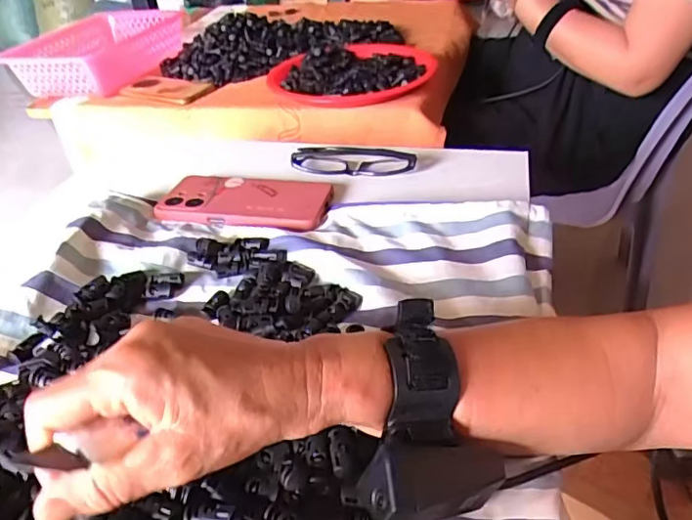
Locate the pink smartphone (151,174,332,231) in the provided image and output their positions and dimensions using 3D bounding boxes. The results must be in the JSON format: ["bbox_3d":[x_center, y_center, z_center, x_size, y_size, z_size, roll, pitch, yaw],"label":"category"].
[{"bbox_3d":[-0.101,-0.062,0.549,0.170,0.012,0.086,4,37,11],"label":"pink smartphone"}]

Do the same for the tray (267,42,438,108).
[{"bbox_3d":[0.008,-0.307,0.875,0.257,0.030,0.278,-2,37,3],"label":"tray"}]

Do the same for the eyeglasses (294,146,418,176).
[{"bbox_3d":[0.008,-0.107,0.597,0.134,0.032,0.037,5,38,13],"label":"eyeglasses"}]

